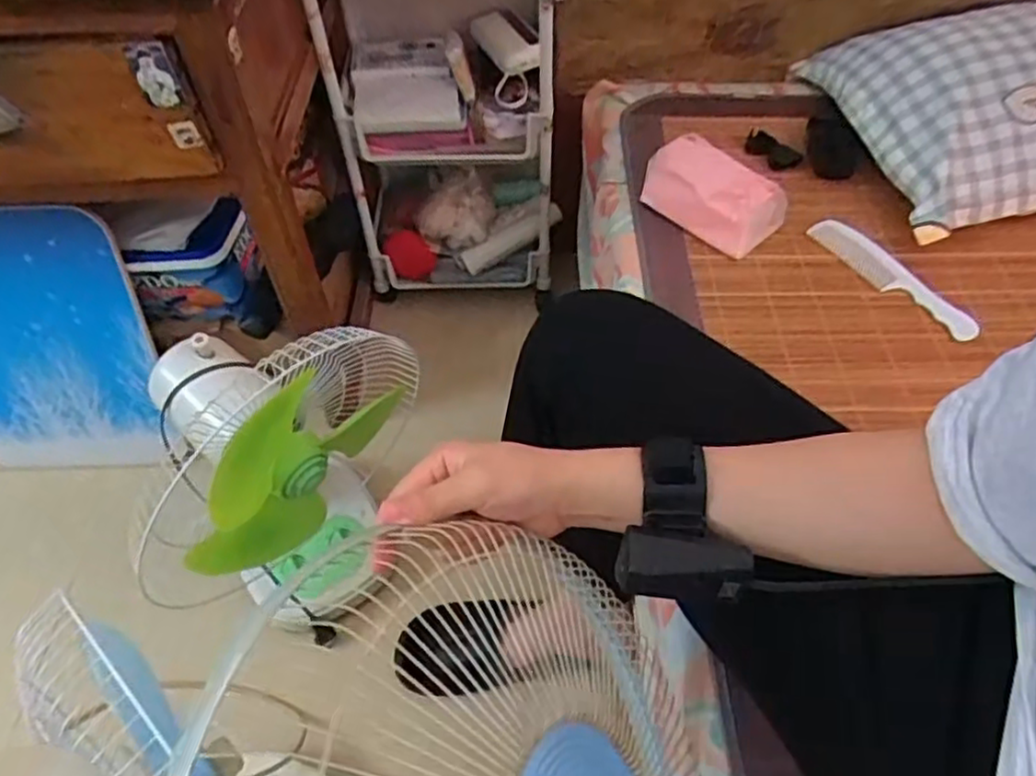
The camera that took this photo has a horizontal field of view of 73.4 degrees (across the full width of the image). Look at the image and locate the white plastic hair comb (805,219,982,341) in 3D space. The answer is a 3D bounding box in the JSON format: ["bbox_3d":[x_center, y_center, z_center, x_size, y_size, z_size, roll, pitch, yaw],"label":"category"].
[{"bbox_3d":[0.423,-0.128,0.788,0.054,0.009,0.218,-25,57,-18],"label":"white plastic hair comb"}]

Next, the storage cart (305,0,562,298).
[{"bbox_3d":[-0.094,-0.408,0.986,0.300,0.585,0.239,4,53,3],"label":"storage cart"}]

